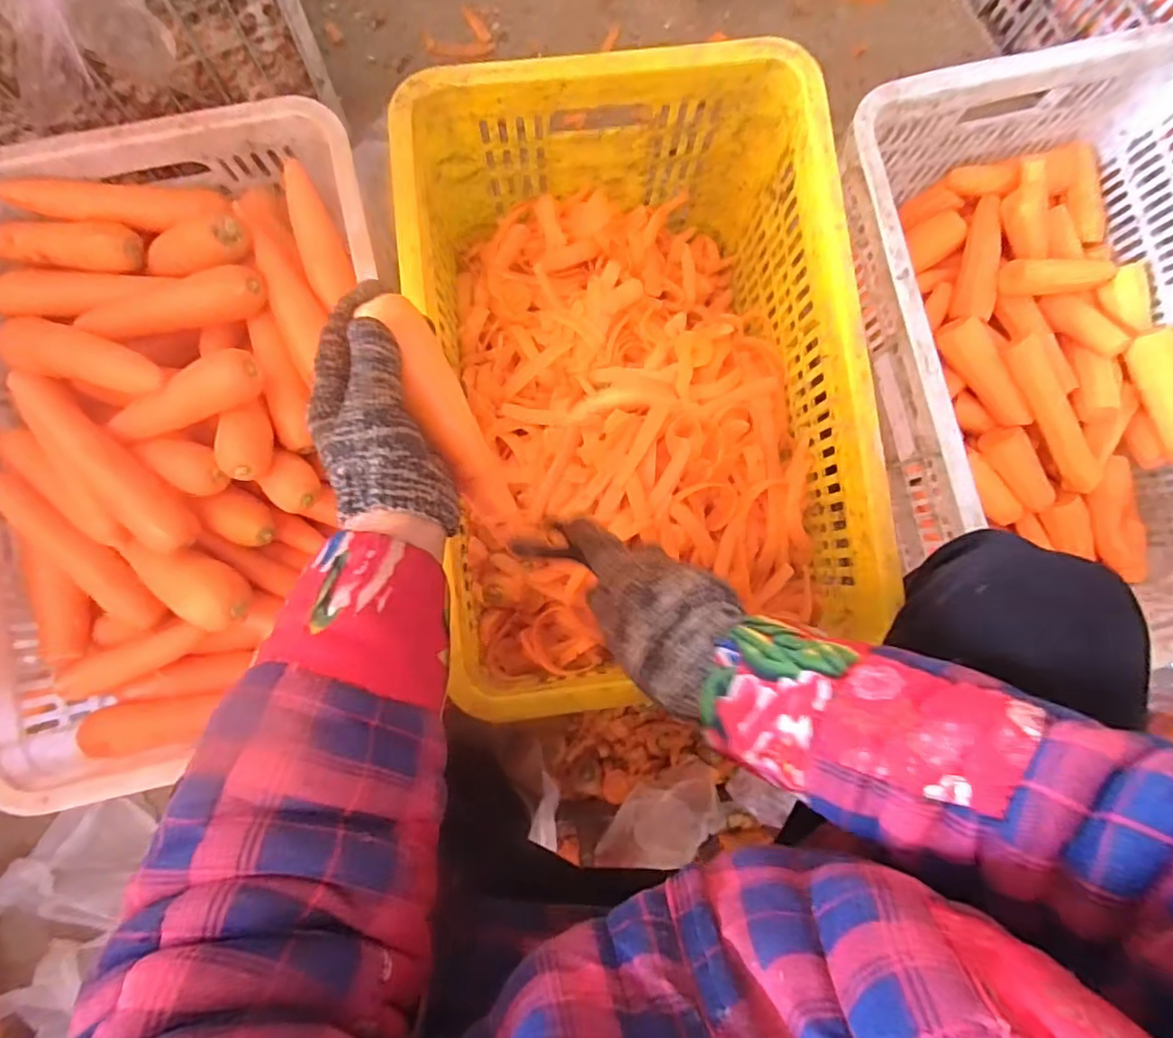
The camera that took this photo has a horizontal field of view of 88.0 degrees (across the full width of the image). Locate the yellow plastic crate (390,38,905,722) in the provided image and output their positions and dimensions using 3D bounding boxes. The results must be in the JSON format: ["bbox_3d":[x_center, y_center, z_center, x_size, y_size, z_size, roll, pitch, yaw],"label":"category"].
[{"bbox_3d":[0.037,-0.119,0.591,0.367,0.222,0.511,-9,85,-3],"label":"yellow plastic crate"}]

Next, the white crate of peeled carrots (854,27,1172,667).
[{"bbox_3d":[0.457,-0.142,0.606,0.349,0.201,0.516,-16,85,-3],"label":"white crate of peeled carrots"}]

